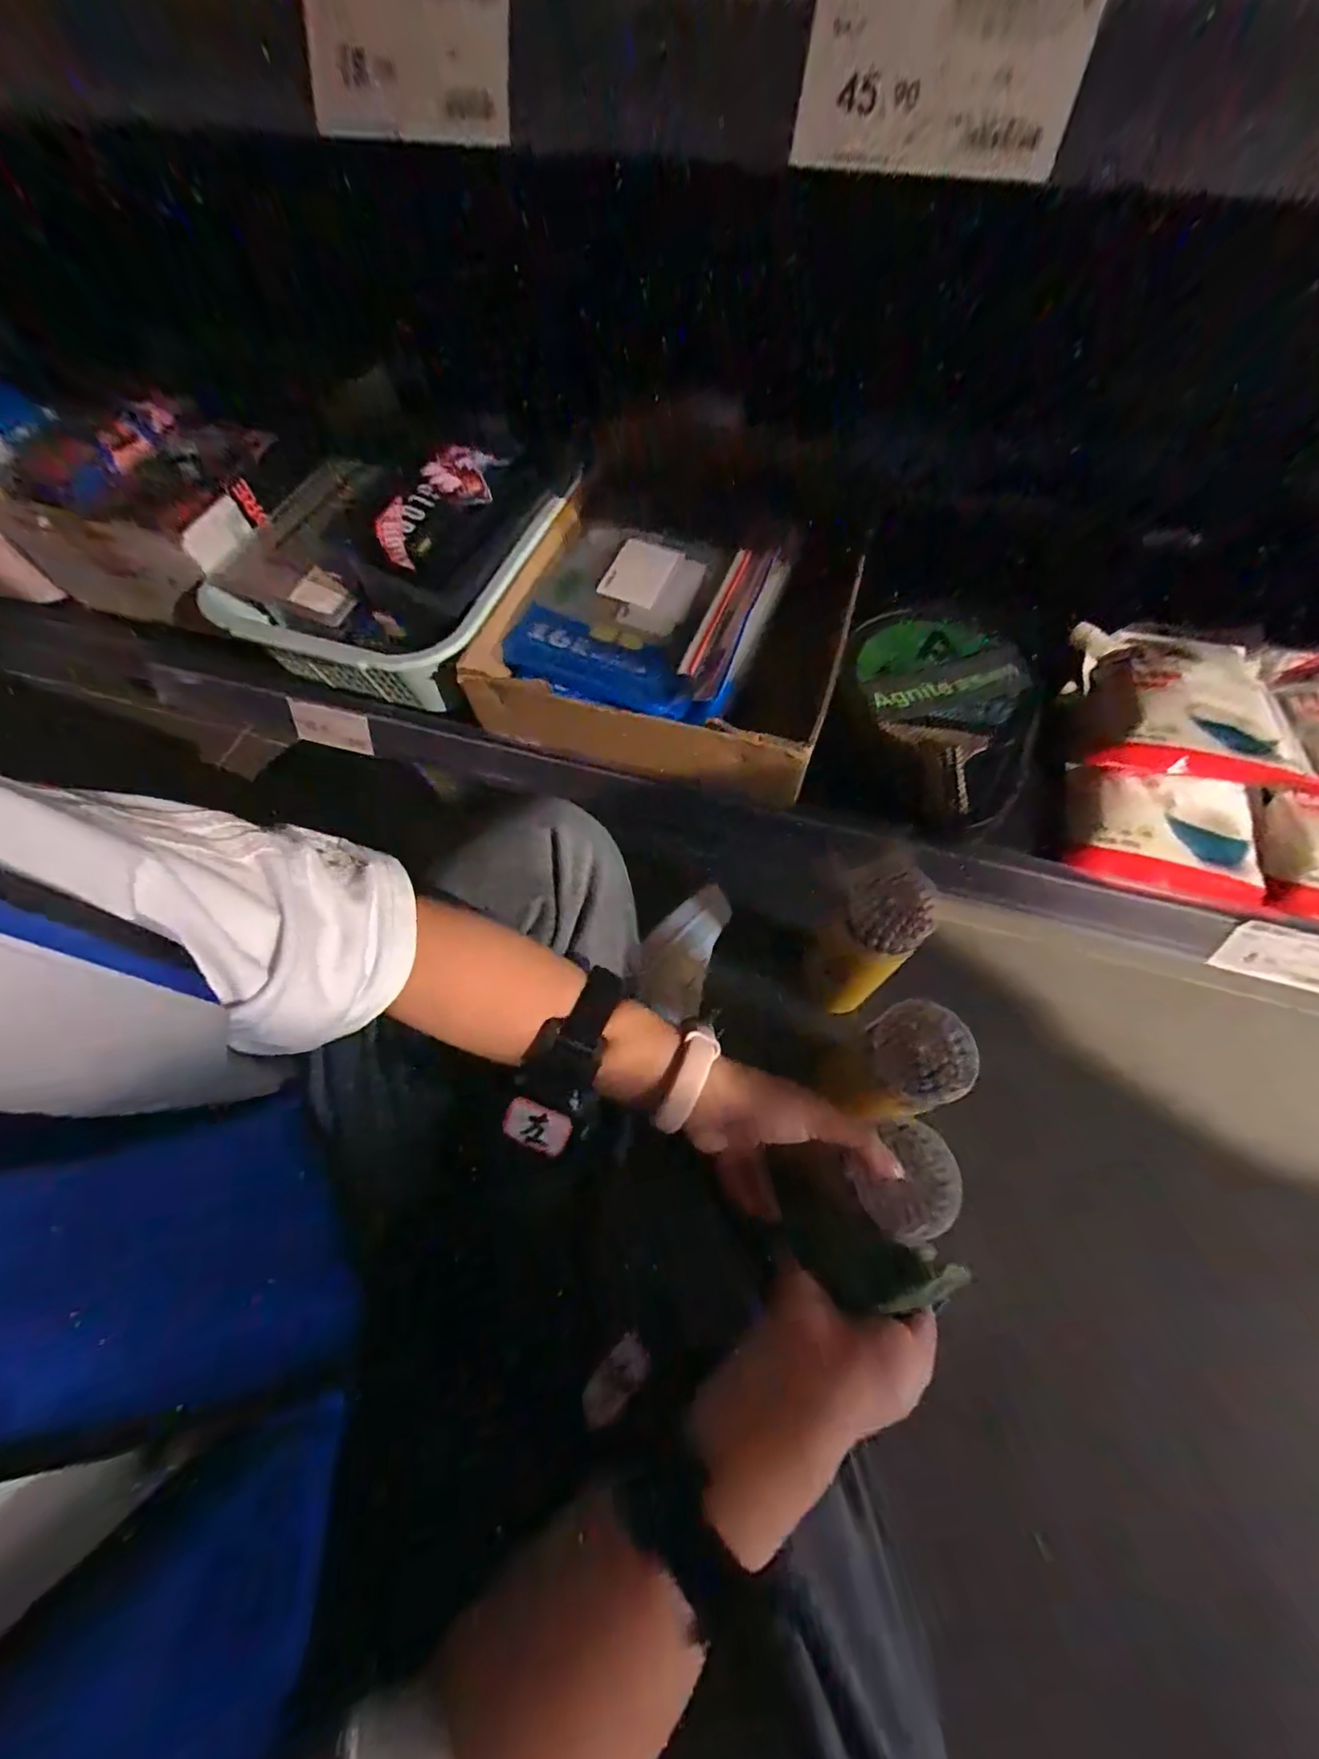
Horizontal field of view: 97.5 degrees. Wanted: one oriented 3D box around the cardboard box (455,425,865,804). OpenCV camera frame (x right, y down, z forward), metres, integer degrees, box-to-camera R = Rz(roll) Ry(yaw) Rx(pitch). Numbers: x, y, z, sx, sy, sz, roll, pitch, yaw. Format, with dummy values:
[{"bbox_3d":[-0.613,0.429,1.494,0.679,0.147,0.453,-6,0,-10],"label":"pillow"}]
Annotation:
[{"bbox_3d":[0.006,-0.234,0.515,0.287,0.093,0.286,13,64,9],"label":"cardboard box"}]

